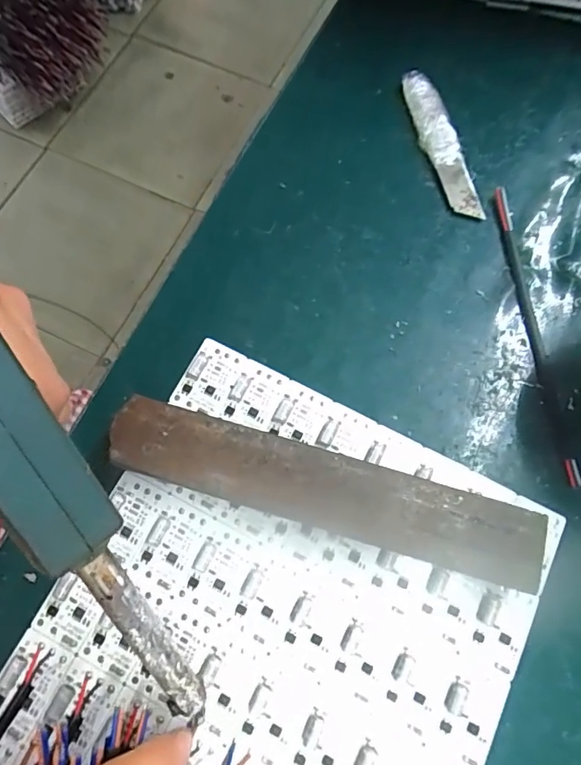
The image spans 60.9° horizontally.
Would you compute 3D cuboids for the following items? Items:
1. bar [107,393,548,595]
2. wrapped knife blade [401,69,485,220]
[{"bbox_3d":[0.014,0.051,0.234,0.197,0.022,0.034,16,73,4],"label":"bar"},{"bbox_3d":[0.091,-0.146,0.300,0.022,0.013,0.102,-16,74,-6],"label":"wrapped knife blade"}]

